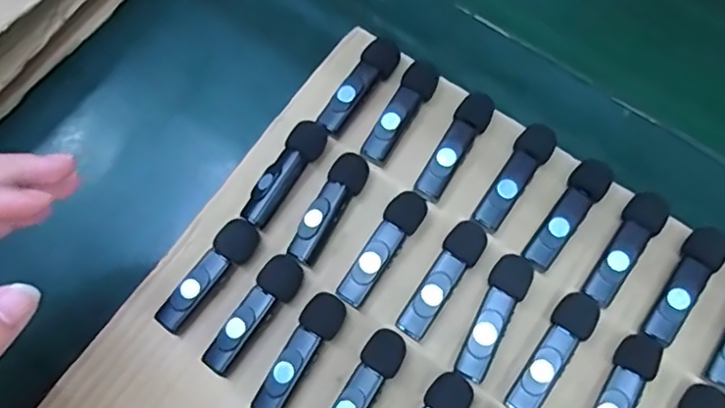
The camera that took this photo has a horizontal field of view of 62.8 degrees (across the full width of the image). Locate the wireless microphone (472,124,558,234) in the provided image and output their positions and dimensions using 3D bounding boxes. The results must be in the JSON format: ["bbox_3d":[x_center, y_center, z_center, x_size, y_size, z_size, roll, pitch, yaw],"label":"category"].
[{"bbox_3d":[0.080,-0.014,0.315,0.018,0.014,0.064,34,74,12],"label":"wireless microphone"}]

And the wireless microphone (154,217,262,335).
[{"bbox_3d":[-0.079,0.037,0.308,0.017,0.016,0.066,37,74,13],"label":"wireless microphone"}]

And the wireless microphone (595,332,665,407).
[{"bbox_3d":[0.119,0.090,0.278,0.018,0.017,0.065,34,74,12],"label":"wireless microphone"}]

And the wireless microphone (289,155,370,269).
[{"bbox_3d":[-0.017,0.002,0.313,0.018,0.013,0.063,29,73,10],"label":"wireless microphone"}]

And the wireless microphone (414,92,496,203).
[{"bbox_3d":[0.050,-0.031,0.322,0.018,0.016,0.063,32,73,11],"label":"wireless microphone"}]

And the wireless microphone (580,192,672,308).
[{"bbox_3d":[0.131,0.022,0.301,0.019,0.017,0.063,38,74,13],"label":"wireless microphone"}]

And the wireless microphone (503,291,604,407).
[{"bbox_3d":[0.092,0.072,0.286,0.019,0.015,0.065,34,74,12],"label":"wireless microphone"}]

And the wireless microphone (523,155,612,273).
[{"bbox_3d":[0.104,0.006,0.307,0.018,0.017,0.065,37,74,13],"label":"wireless microphone"}]

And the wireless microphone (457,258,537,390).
[{"bbox_3d":[0.064,0.056,0.293,0.019,0.013,0.063,29,73,10],"label":"wireless microphone"}]

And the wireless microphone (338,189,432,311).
[{"bbox_3d":[0.010,0.022,0.306,0.018,0.016,0.064,34,74,12],"label":"wireless microphone"}]

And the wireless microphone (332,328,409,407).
[{"bbox_3d":[-0.002,0.091,0.284,0.019,0.014,0.064,33,73,12],"label":"wireless microphone"}]

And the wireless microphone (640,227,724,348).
[{"bbox_3d":[0.158,0.040,0.294,0.018,0.016,0.064,36,74,13],"label":"wireless microphone"}]

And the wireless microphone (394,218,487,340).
[{"bbox_3d":[0.040,0.037,0.300,0.019,0.018,0.066,35,74,12],"label":"wireless microphone"}]

